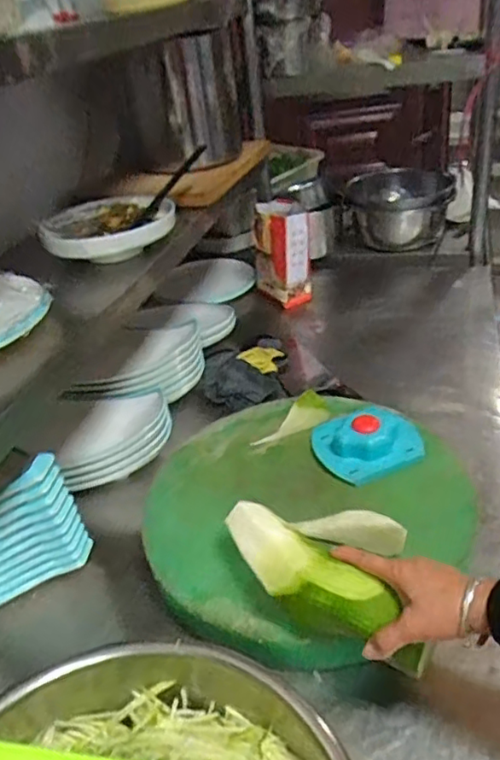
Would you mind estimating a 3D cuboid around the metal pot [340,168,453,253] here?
[{"bbox_3d":[0.381,-0.442,1.543,0.256,0.163,0.225,0,34,13],"label":"metal pot"}]

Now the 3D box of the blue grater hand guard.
[{"bbox_3d":[0.163,0.083,0.837,0.141,0.052,0.121,-17,34,-12],"label":"blue grater hand guard"}]

